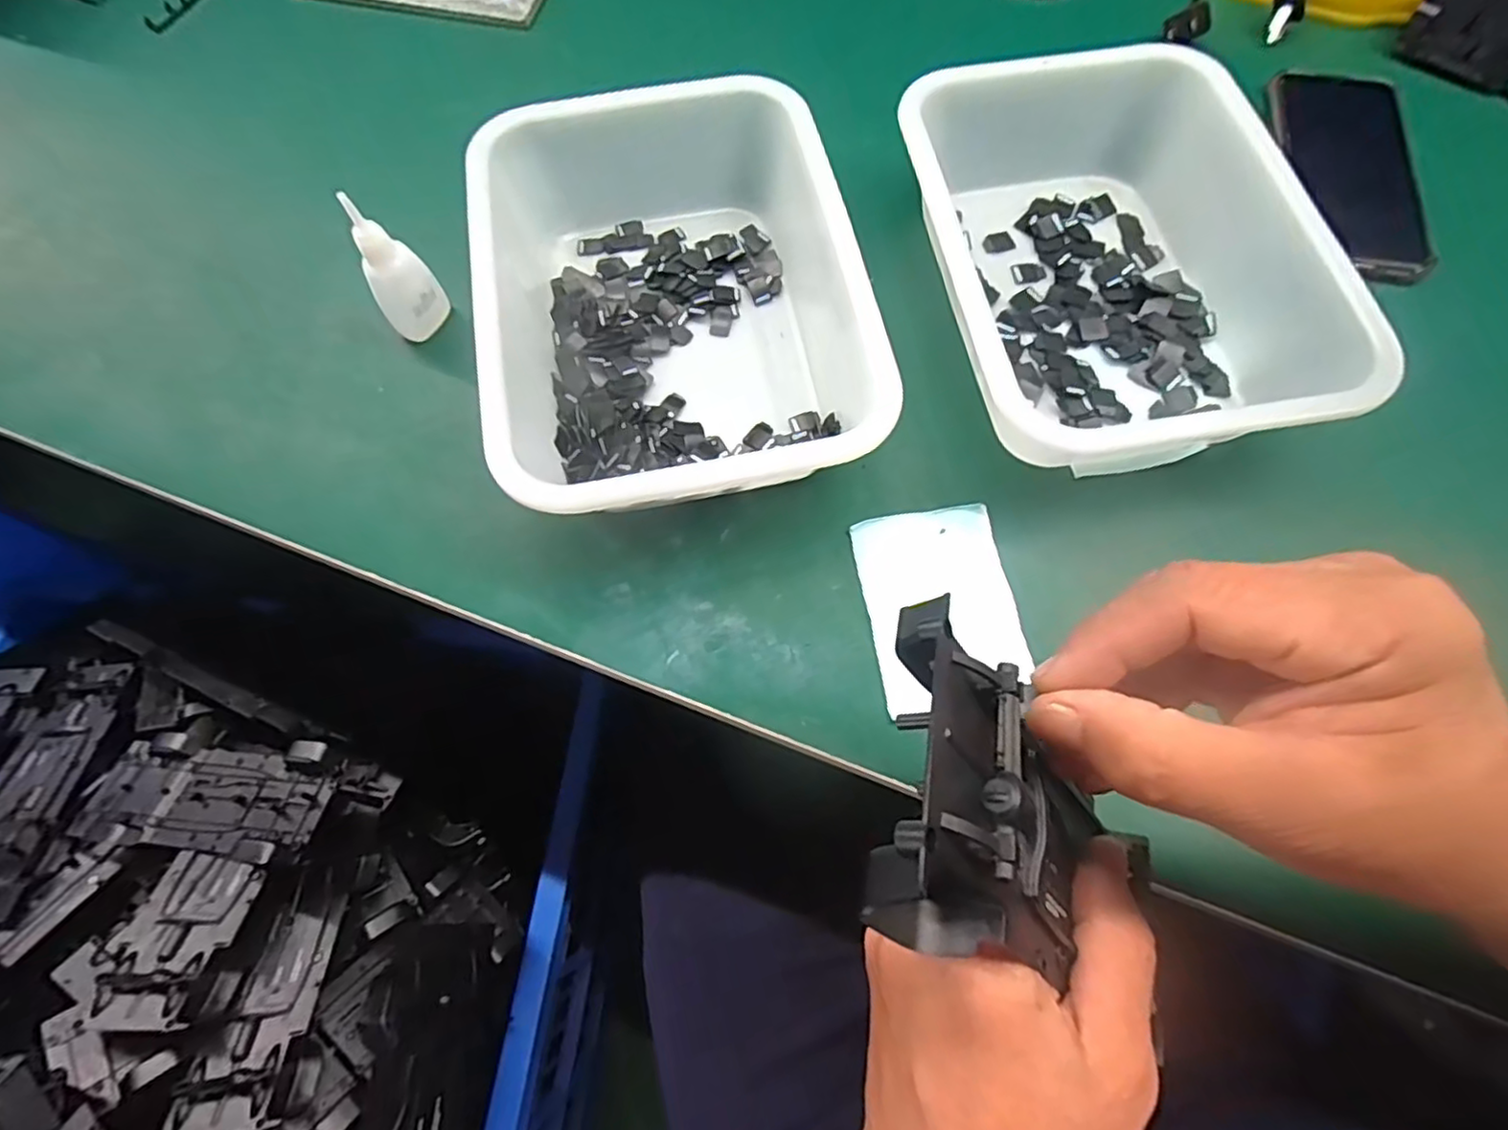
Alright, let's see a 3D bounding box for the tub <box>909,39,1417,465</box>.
[{"bbox_3d":[0.185,-0.161,0.351,0.181,0.062,0.241,-9,69,-2],"label":"tub"}]

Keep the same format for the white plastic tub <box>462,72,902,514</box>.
[{"bbox_3d":[-0.043,-0.140,0.348,0.180,0.064,0.236,-11,69,-3],"label":"white plastic tub"}]

